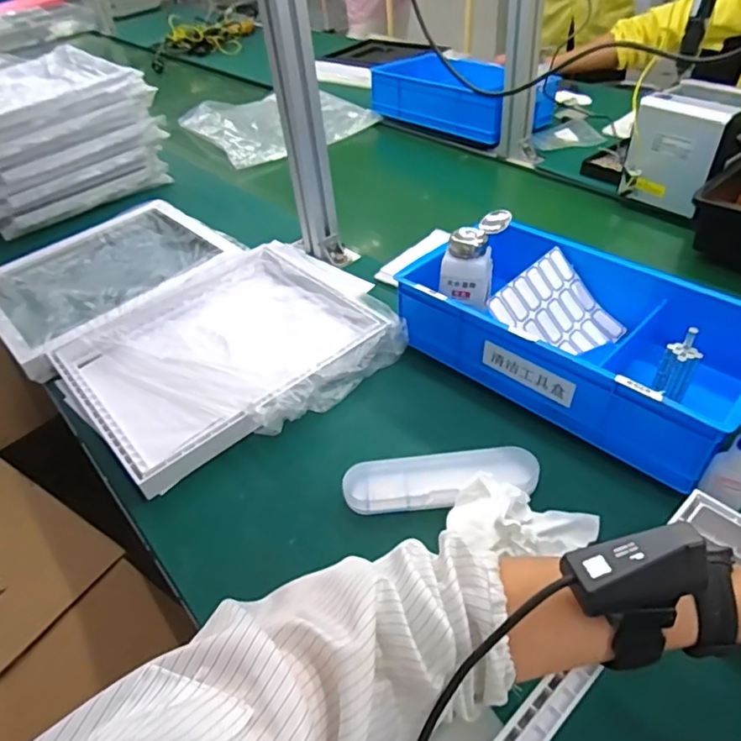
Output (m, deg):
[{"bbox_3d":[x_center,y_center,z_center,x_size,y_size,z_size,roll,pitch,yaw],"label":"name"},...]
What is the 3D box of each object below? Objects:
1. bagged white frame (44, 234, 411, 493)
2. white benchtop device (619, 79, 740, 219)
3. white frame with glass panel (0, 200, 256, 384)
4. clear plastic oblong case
[{"bbox_3d":[-0.169,-0.031,0.680,0.374,0.040,0.314,-32,49,-24],"label":"bagged white frame"},{"bbox_3d":[0.462,-0.324,0.803,0.128,0.133,0.132,-34,50,-26],"label":"white benchtop device"},{"bbox_3d":[-0.394,-0.144,0.822,0.310,0.035,0.321,32,56,33],"label":"white frame with glass panel"},{"bbox_3d":[0.065,0.101,0.515,0.175,0.021,0.055,-5,44,2],"label":"clear plastic oblong case"}]

